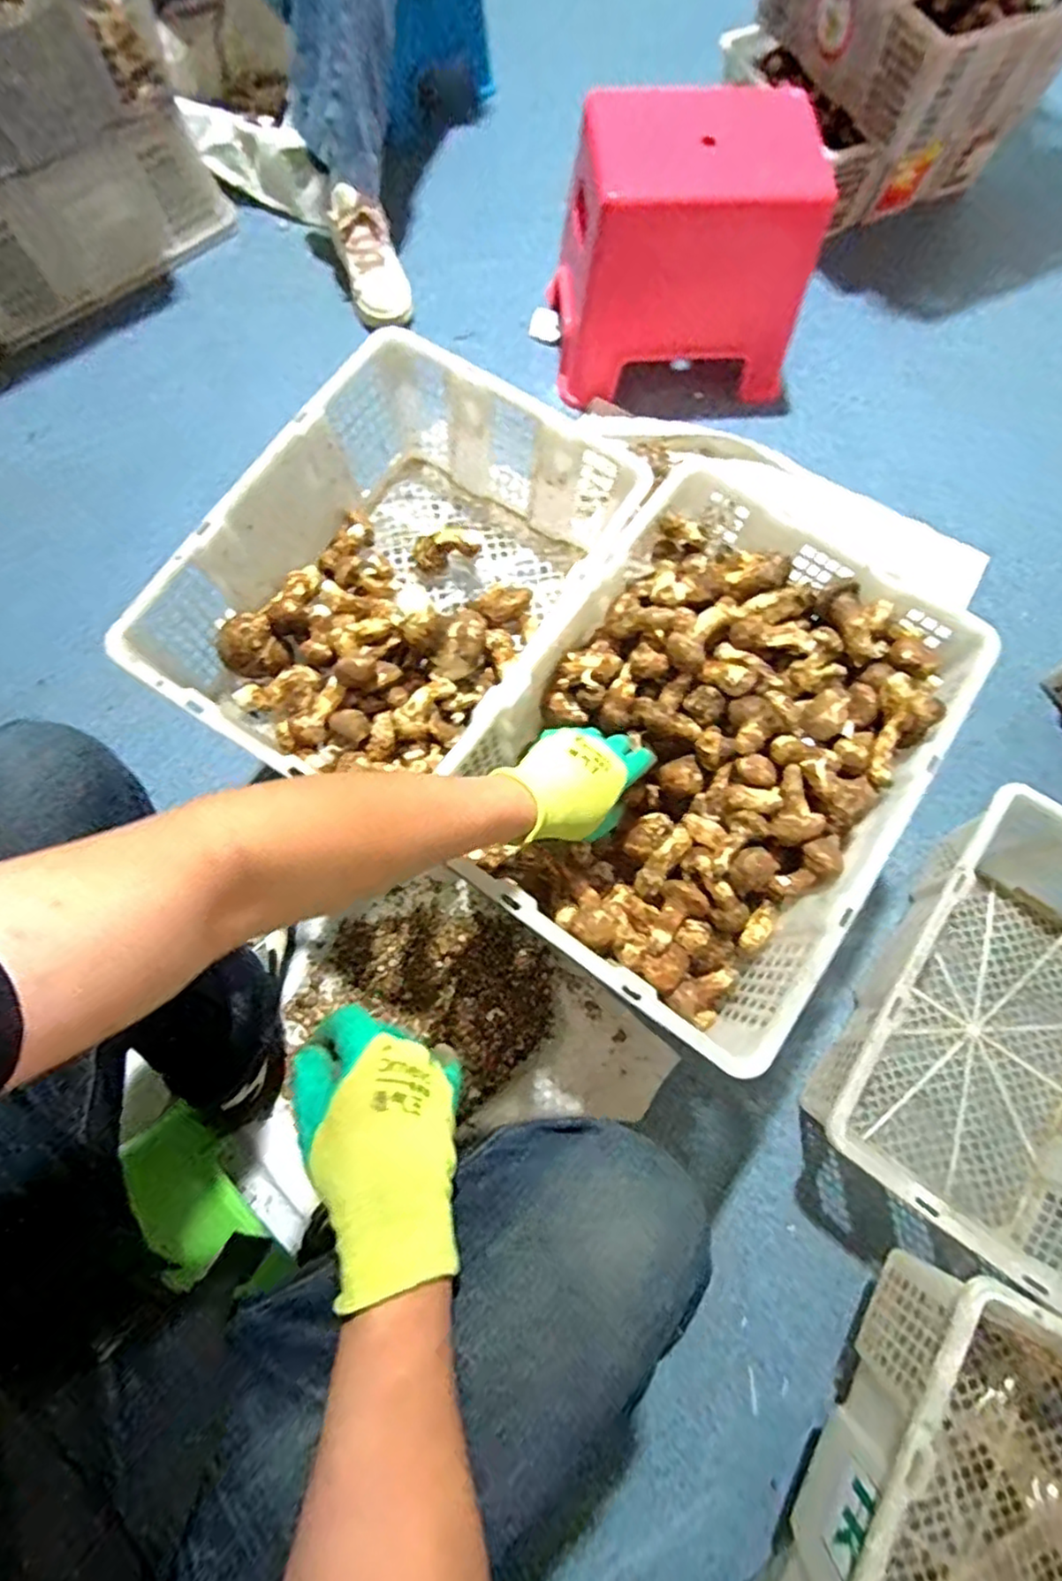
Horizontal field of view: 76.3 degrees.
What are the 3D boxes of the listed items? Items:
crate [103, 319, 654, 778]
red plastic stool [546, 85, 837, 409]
[{"bbox_3d":[-0.154,-0.240,0.766,0.299,0.180,0.493,32,76,8],"label":"crate"},{"bbox_3d":[0.242,-0.851,1.082,0.390,0.287,0.273,0,74,-1],"label":"red plastic stool"}]

